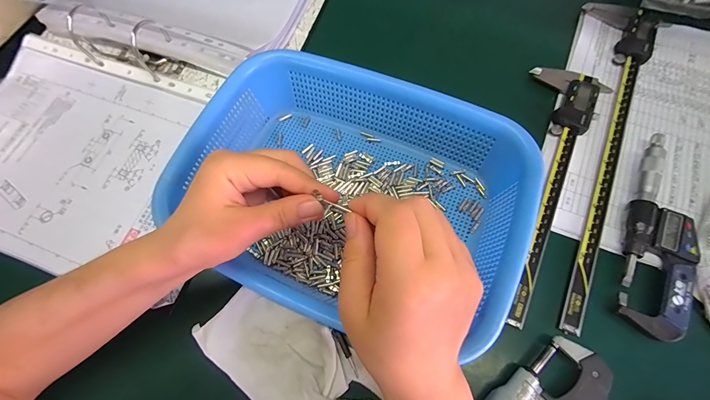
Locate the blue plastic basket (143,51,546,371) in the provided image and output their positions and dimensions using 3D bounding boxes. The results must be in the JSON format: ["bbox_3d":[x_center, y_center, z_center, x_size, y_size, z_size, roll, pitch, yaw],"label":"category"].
[{"bbox_3d":[-0.002,-0.008,0.304,0.296,0.074,0.200,20,73,10],"label":"blue plastic basket"}]

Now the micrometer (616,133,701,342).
[{"bbox_3d":[0.279,0.029,0.304,0.052,0.022,0.183,16,72,8],"label":"micrometer"}]

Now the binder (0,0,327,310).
[{"bbox_3d":[-0.234,-0.234,0.427,0.338,0.051,0.645,17,71,8],"label":"binder"}]

